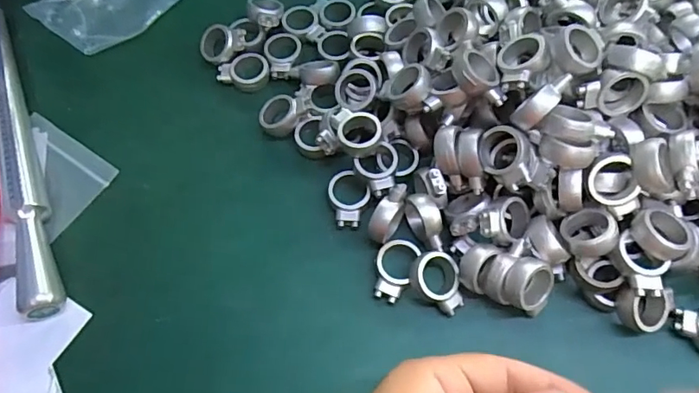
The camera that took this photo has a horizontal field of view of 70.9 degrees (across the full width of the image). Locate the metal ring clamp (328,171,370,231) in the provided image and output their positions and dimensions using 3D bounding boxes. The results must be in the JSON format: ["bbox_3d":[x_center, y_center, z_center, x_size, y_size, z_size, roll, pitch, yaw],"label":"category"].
[{"bbox_3d":[0.000,0.002,0.287,0.024,0.009,0.034,4,67,5],"label":"metal ring clamp"}]

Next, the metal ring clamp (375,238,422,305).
[{"bbox_3d":[0.024,0.040,0.268,0.021,0.008,0.034,21,70,11],"label":"metal ring clamp"}]

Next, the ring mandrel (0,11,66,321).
[{"bbox_3d":[-0.206,-0.033,0.301,0.019,0.022,0.225,-24,68,-7],"label":"ring mandrel"}]

